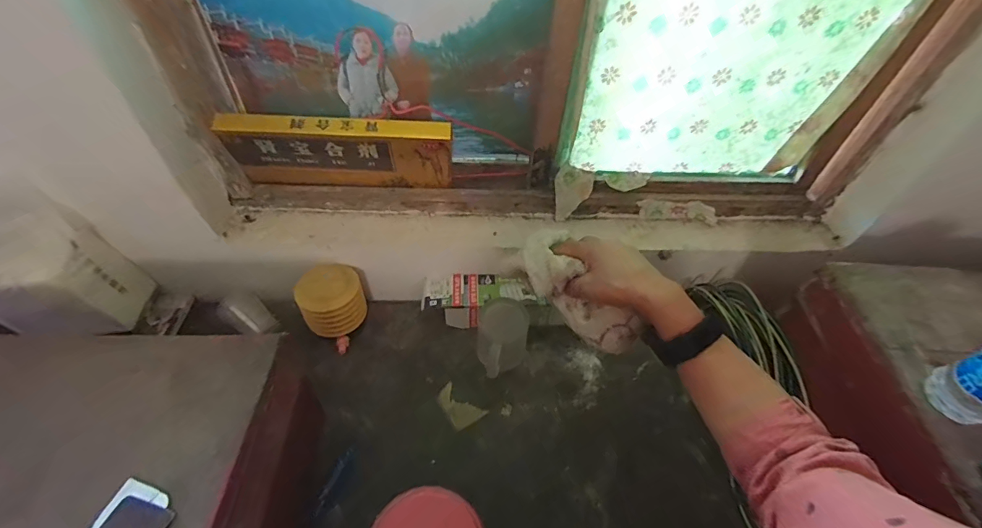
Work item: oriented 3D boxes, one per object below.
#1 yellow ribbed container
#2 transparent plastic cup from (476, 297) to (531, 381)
[{"bbox_3d":[-0.245,0.059,0.678,0.094,0.084,0.089,-21,56,-20],"label":"yellow ribbed container"},{"bbox_3d":[0.016,0.119,0.651,0.075,0.102,0.099,7,51,1],"label":"transparent plastic cup"}]

